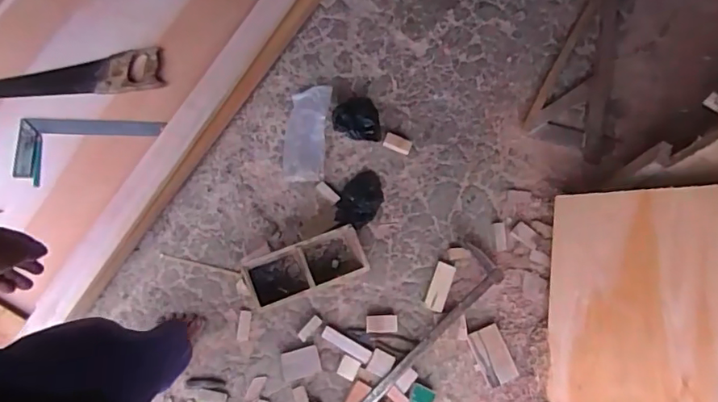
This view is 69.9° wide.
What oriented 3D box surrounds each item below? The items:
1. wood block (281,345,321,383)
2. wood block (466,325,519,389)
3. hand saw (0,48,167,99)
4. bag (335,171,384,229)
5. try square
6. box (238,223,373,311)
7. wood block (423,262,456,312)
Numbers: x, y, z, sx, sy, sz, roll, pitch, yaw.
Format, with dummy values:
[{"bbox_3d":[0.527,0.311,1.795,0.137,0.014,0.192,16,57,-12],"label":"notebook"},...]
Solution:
[{"bbox_3d":[-0.147,0.410,1.298,0.094,0.018,0.068,-12,76,-10],"label":"wood block"},{"bbox_3d":[0.349,0.400,1.332,0.078,0.024,0.140,-20,78,-12],"label":"wood block"},{"bbox_3d":[-0.772,-0.303,1.330,0.510,0.033,0.111,-11,76,-10],"label":"hand saw"},{"bbox_3d":[0.005,-0.006,1.408,0.110,0.058,0.184,33,73,3],"label":"bag"},{"bbox_3d":[-0.677,-0.126,1.298,0.341,0.014,0.166,1,76,-9],"label":"try square"},{"bbox_3d":[-0.141,0.175,1.323,0.304,0.102,0.127,-17,77,-11],"label":"box"},{"bbox_3d":[0.216,0.229,1.378,0.054,0.023,0.131,21,73,-1],"label":"wood block"}]

